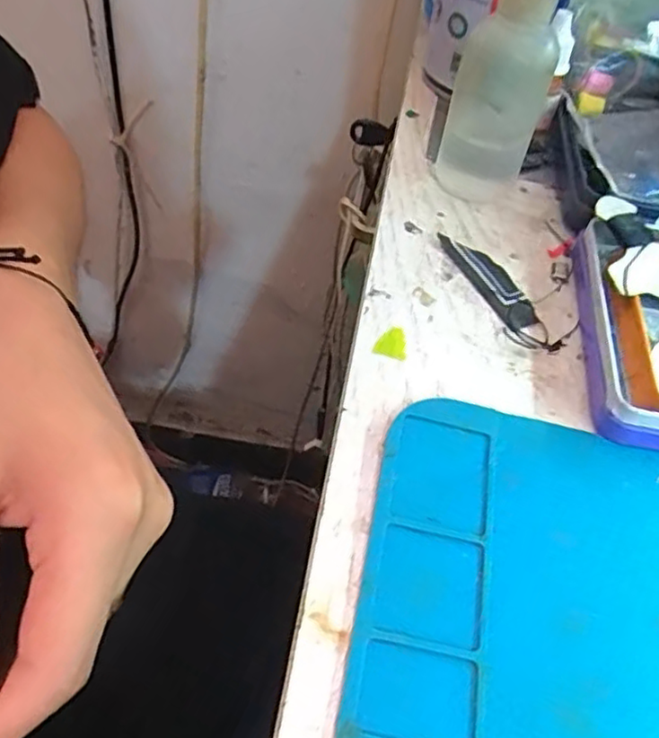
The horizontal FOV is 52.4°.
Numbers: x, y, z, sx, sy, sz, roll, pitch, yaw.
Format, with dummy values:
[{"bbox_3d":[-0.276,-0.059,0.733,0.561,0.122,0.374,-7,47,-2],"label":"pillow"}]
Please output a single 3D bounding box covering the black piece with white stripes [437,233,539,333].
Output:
[{"bbox_3d":[0.062,-0.036,0.259,0.015,0.004,0.054,-16,53,-16],"label":"black piece with white stripes"}]

